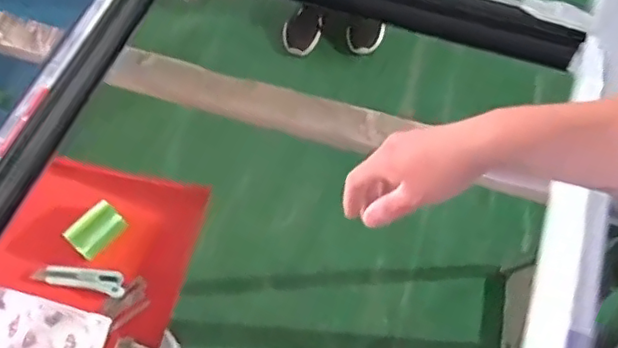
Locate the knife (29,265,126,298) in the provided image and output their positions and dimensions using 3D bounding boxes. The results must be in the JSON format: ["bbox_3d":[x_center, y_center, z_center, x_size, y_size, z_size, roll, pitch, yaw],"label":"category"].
[{"bbox_3d":[-0.362,0.162,0.942,0.151,0.021,0.038,11,63,8],"label":"knife"}]

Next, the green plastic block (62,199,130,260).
[{"bbox_3d":[-0.338,0.088,0.947,0.055,0.033,0.082,33,68,18],"label":"green plastic block"}]

